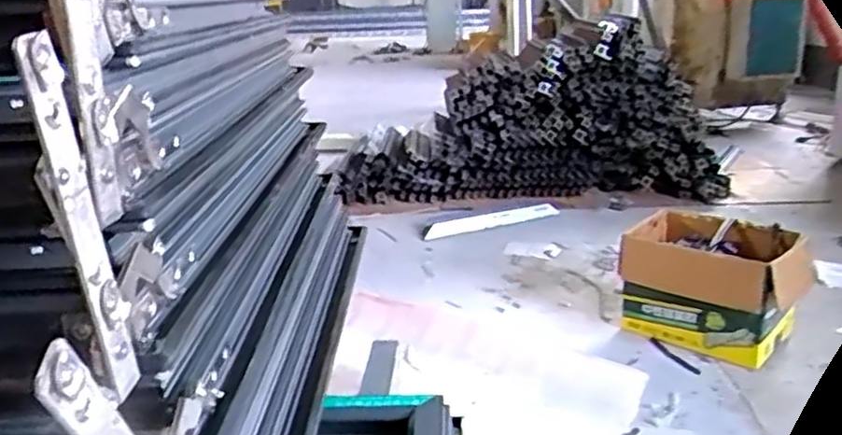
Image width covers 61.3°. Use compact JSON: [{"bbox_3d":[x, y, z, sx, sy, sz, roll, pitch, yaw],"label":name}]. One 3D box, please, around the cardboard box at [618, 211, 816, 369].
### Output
[{"bbox_3d":[0.641,0.153,1.576,0.243,0.250,0.354,-17,23,-41],"label":"cardboard box"}]

